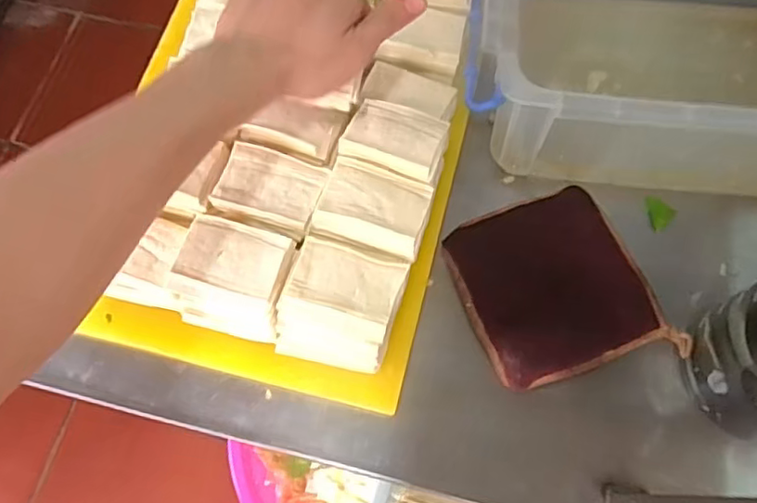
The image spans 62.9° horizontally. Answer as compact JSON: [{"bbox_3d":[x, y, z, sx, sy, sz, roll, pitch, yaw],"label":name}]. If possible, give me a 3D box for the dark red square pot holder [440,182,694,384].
[{"bbox_3d":[0.139,0.026,0.497,0.140,0.018,0.144,-20,70,-6],"label":"dark red square pot holder"}]

